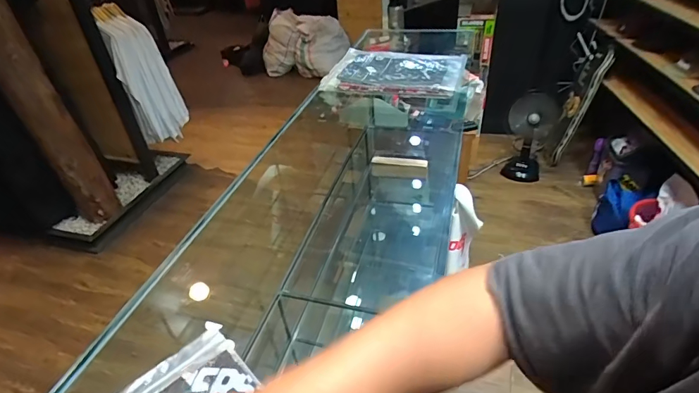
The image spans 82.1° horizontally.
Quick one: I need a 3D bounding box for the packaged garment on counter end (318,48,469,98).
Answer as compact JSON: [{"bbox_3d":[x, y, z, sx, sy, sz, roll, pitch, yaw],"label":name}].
[{"bbox_3d":[0.126,-0.346,1.113,0.360,0.036,0.292,11,39,20],"label":"packaged garment on counter end"}]

